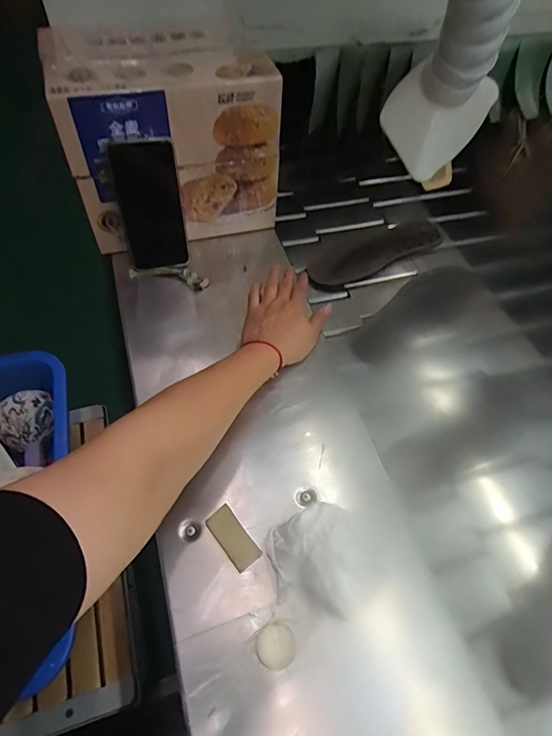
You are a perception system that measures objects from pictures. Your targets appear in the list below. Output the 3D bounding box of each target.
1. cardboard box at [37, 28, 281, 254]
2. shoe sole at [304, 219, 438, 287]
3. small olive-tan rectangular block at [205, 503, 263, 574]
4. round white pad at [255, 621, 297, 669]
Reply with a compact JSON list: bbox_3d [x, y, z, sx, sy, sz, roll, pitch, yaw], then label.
[{"bbox_3d":[-0.144,-0.310,0.612,0.261,0.205,0.178,-12,55,-12],"label":"cardboard box"},{"bbox_3d":[0.166,-0.191,0.734,0.255,0.013,0.073,-23,61,-18],"label":"shoe sole"},{"bbox_3d":[-0.042,0.166,0.435,0.028,0.004,0.060,-34,65,-23],"label":"small olive-tan rectangular block"},{"bbox_3d":[0.000,0.249,0.399,0.034,0.004,0.035,-32,64,-22],"label":"round white pad"}]

